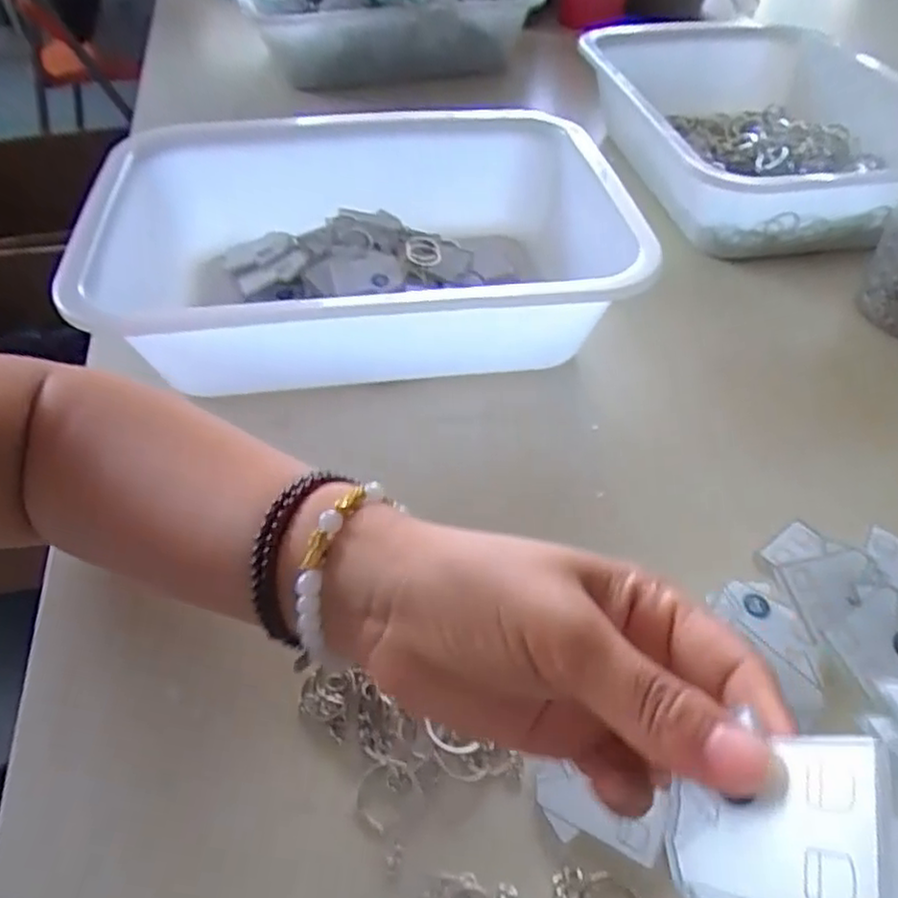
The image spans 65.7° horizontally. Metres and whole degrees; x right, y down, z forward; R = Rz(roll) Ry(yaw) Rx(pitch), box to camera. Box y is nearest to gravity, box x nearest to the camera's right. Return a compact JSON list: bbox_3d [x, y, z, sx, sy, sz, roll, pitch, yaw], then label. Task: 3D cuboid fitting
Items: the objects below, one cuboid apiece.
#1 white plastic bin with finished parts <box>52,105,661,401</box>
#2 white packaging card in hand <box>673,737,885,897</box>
[{"bbox_3d":[-0.047,-0.129,0.471,0.331,0.088,0.245,-4,47,-4],"label":"white plastic bin with finished parts"},{"bbox_3d":[0.071,0.083,0.155,0.004,0.049,0.035,29,59,-24],"label":"white packaging card in hand"}]

